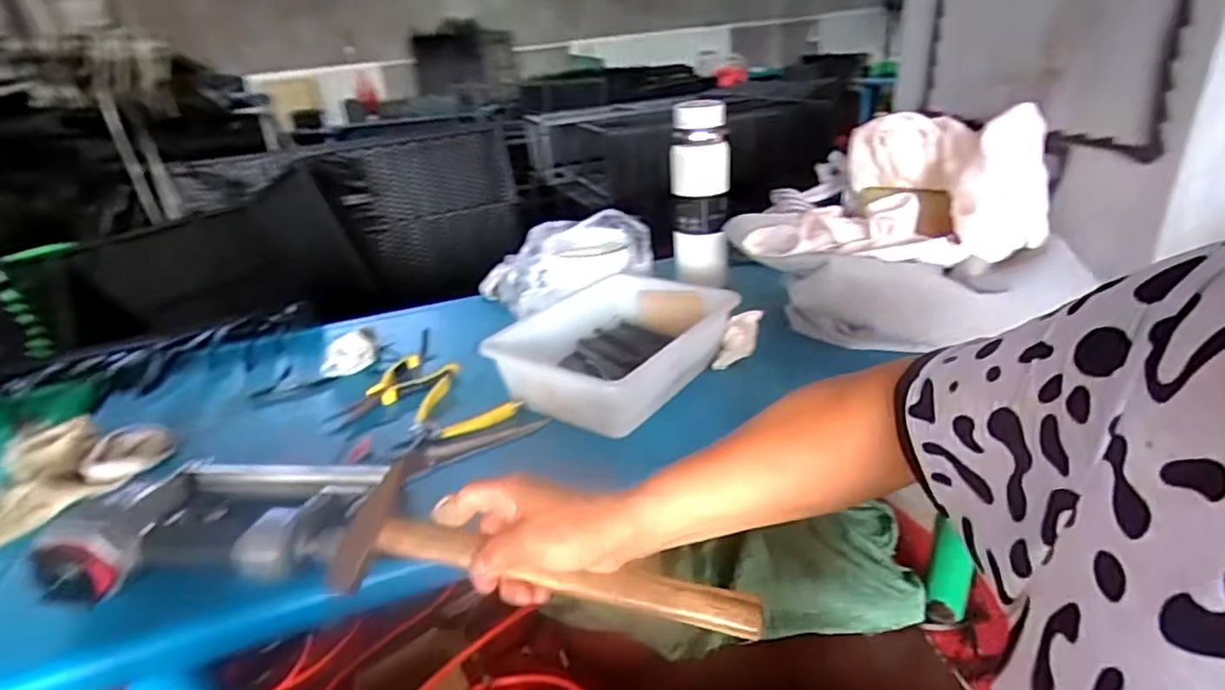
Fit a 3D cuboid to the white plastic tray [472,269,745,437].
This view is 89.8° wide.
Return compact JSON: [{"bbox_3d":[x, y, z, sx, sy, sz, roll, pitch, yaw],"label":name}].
[{"bbox_3d":[0.006,0.000,0.746,0.191,0.072,0.268,16,33,35],"label":"white plastic tray"}]

